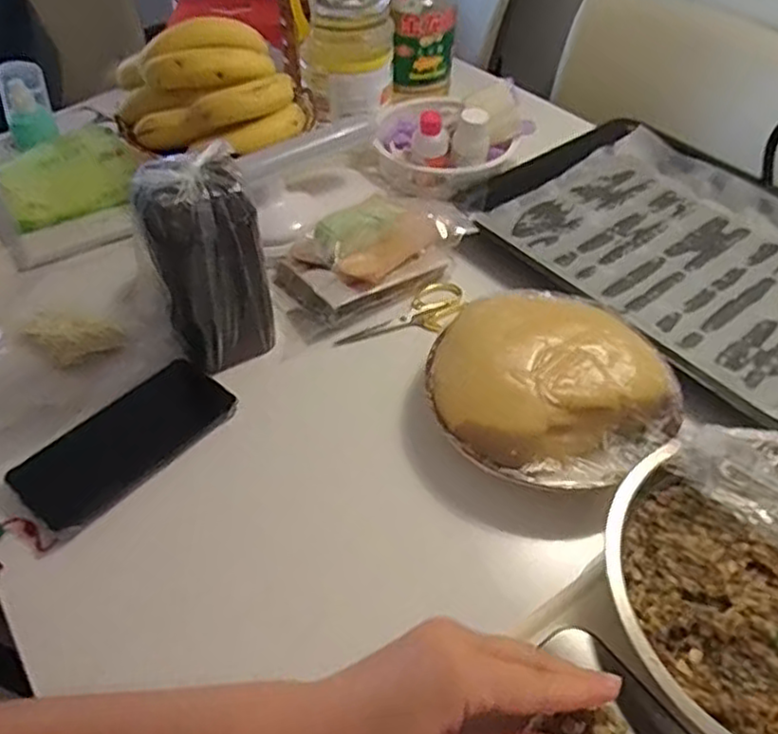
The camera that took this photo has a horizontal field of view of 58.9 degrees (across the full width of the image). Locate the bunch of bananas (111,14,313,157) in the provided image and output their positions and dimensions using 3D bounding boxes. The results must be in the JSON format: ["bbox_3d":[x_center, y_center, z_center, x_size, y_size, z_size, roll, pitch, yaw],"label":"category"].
[{"bbox_3d":[-0.182,-0.286,0.699,0.198,0.098,0.125,-6,48,-7],"label":"bunch of bananas"}]

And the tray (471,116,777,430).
[{"bbox_3d":[0.301,-0.117,0.680,0.299,0.034,0.379,-32,56,-25],"label":"tray"}]

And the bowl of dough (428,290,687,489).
[{"bbox_3d":[0.123,0.017,0.538,0.175,0.066,0.171,0,48,0],"label":"bowl of dough"}]

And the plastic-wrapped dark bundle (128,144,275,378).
[{"bbox_3d":[-0.140,-0.075,0.544,0.080,0.179,0.058,-23,52,-19],"label":"plastic-wrapped dark bundle"}]

